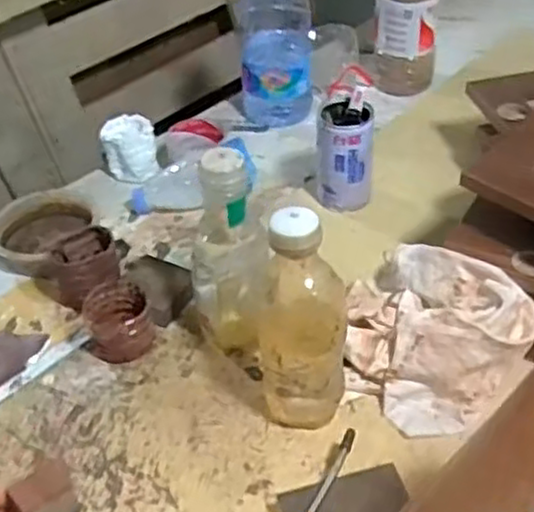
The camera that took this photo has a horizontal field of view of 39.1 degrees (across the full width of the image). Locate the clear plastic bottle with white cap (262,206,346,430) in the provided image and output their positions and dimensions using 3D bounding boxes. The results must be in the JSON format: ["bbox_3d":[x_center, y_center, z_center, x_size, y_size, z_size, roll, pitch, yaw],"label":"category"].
[{"bbox_3d":[0.027,0.056,0.617,0.072,0.209,0.062,3,42,10],"label":"clear plastic bottle with white cap"}]

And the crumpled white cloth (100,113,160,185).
[{"bbox_3d":[-0.181,-0.142,0.994,0.069,0.069,0.070,-12,41,-7],"label":"crumpled white cloth"}]

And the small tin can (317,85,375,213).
[{"bbox_3d":[0.090,-0.121,0.872,0.068,0.121,0.059,1,42,8],"label":"small tin can"}]

